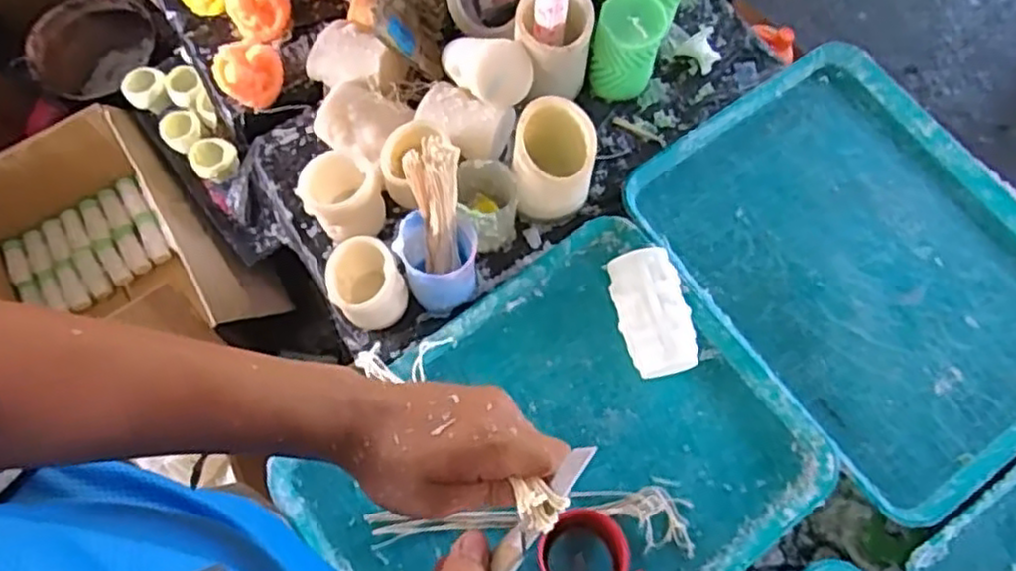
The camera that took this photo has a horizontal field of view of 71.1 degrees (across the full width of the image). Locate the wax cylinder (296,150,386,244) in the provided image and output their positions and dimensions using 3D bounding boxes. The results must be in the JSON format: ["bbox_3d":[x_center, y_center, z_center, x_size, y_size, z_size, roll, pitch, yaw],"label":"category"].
[{"bbox_3d":[-0.166,-0.085,0.725,0.075,0.088,0.064,-17,71,-5],"label":"wax cylinder"}]

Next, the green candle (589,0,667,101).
[{"bbox_3d":[0.128,-0.260,0.780,0.068,0.109,0.064,0,70,1],"label":"green candle"}]

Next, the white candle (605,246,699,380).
[{"bbox_3d":[0.141,0.028,0.704,0.068,0.059,0.118,-11,70,-3],"label":"white candle"}]

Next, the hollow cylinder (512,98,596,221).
[{"bbox_3d":[0.045,-0.120,0.729,0.077,0.107,0.091,-3,70,0],"label":"hollow cylinder"}]

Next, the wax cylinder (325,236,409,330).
[{"bbox_3d":[-0.135,0.003,0.693,0.066,0.093,0.061,0,70,1],"label":"wax cylinder"}]

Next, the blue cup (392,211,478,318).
[{"bbox_3d":[-0.068,-0.019,0.700,0.076,0.095,0.071,0,70,1],"label":"blue cup"}]

